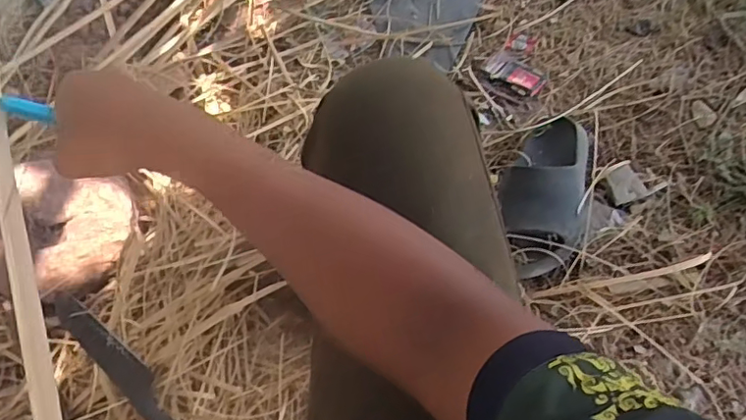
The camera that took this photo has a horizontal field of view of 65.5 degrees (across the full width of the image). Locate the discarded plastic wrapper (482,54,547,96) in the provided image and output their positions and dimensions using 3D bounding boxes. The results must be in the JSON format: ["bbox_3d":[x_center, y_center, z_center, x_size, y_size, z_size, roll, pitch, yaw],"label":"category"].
[{"bbox_3d":[0.241,-0.236,0.984,0.104,0.021,0.055,40,69,18],"label":"discarded plastic wrapper"}]

